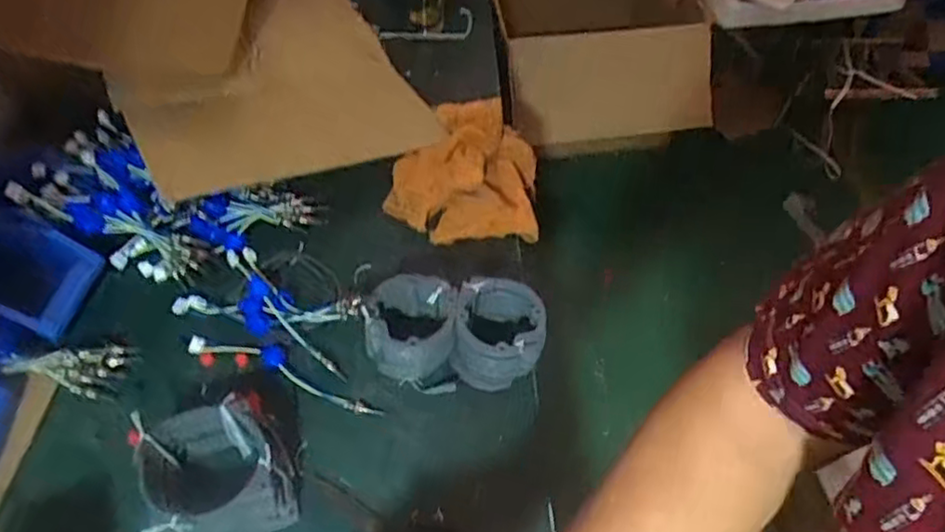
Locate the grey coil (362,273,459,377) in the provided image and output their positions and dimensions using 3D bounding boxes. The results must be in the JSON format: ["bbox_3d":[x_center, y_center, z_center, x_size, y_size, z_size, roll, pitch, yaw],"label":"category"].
[{"bbox_3d":[-0.070,0.071,0.767,0.100,0.073,0.109,1,51,-2],"label":"grey coil"}]

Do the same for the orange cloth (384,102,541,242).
[{"bbox_3d":[0.000,-0.135,0.960,0.208,0.096,0.238,11,51,6],"label":"orange cloth"}]

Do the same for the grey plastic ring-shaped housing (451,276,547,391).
[{"bbox_3d":[0.032,0.082,0.766,0.104,0.083,0.101,6,51,2],"label":"grey plastic ring-shaped housing"}]

